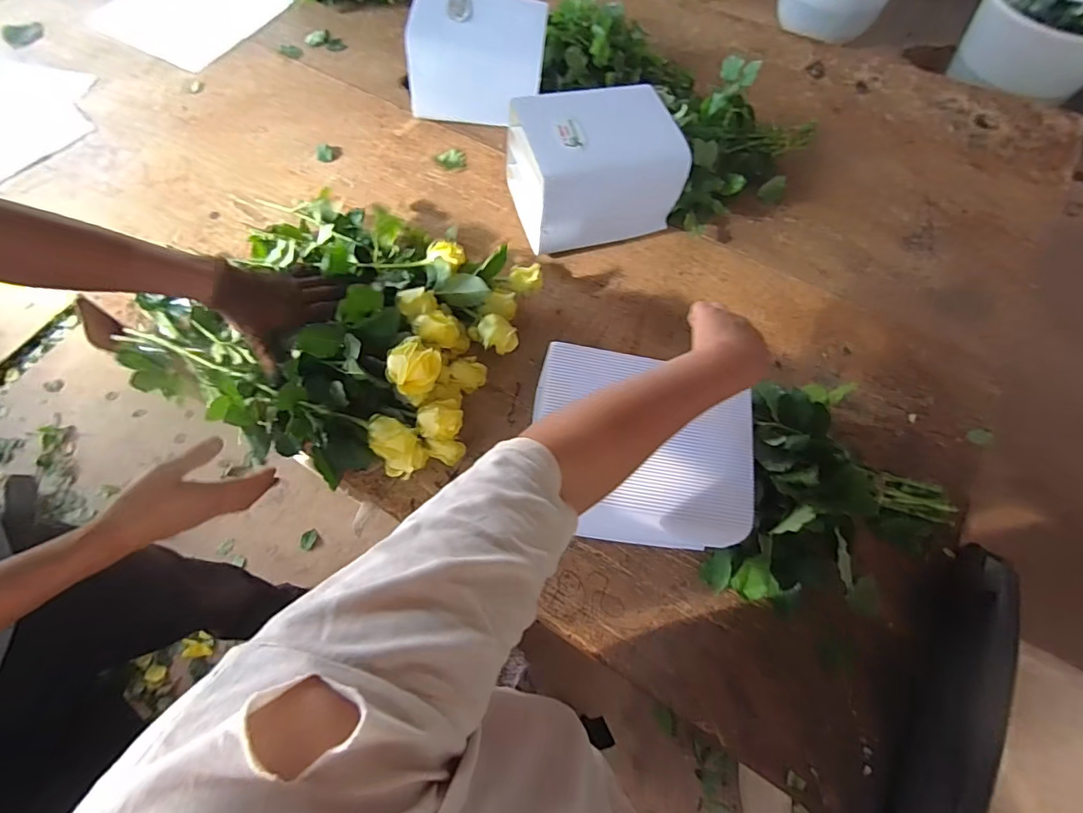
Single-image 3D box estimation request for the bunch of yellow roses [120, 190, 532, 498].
[{"bbox_3d":[-0.284,-0.120,0.641,0.474,0.127,0.344,17,66,9],"label":"bunch of yellow roses"}]

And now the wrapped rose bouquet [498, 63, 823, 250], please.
[{"bbox_3d":[0.183,-0.370,0.740,0.436,0.141,0.171,-16,65,-6],"label":"wrapped rose bouquet"}]

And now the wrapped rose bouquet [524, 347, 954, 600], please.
[{"bbox_3d":[0.209,0.077,0.524,0.420,0.146,0.209,3,65,3],"label":"wrapped rose bouquet"}]

